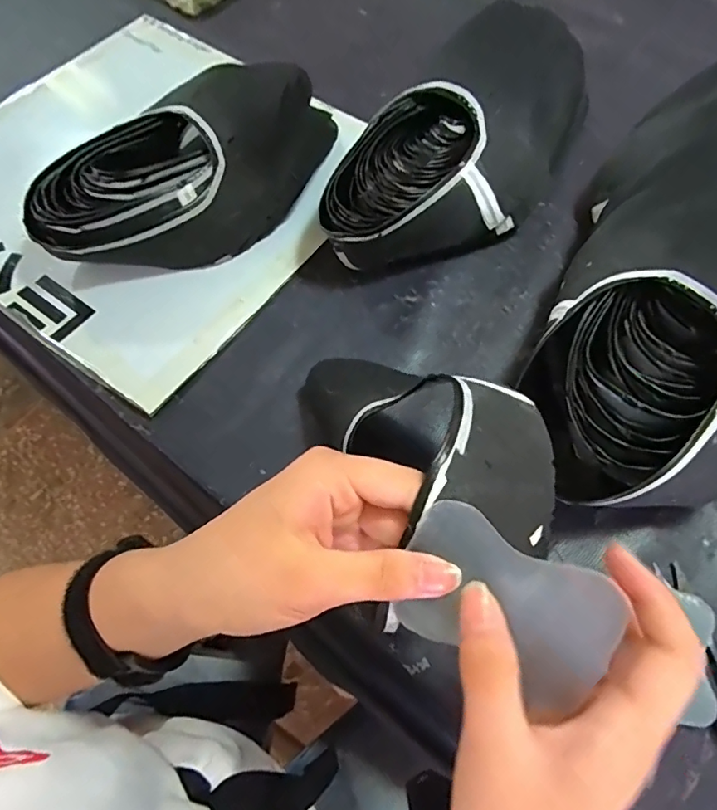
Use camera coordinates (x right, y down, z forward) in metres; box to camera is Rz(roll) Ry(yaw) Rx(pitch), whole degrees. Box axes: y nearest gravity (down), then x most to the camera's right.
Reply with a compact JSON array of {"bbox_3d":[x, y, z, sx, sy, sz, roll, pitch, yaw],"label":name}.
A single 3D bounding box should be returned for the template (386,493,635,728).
[{"bbox_3d":[0.052,0.074,0.187,0.075,0.004,0.059,30,109,21],"label":"template"}]

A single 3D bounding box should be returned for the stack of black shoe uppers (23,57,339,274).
[{"bbox_3d":[-0.146,-0.205,0.447,0.136,0.094,0.265,37,71,16],"label":"stack of black shoe uppers"}]

